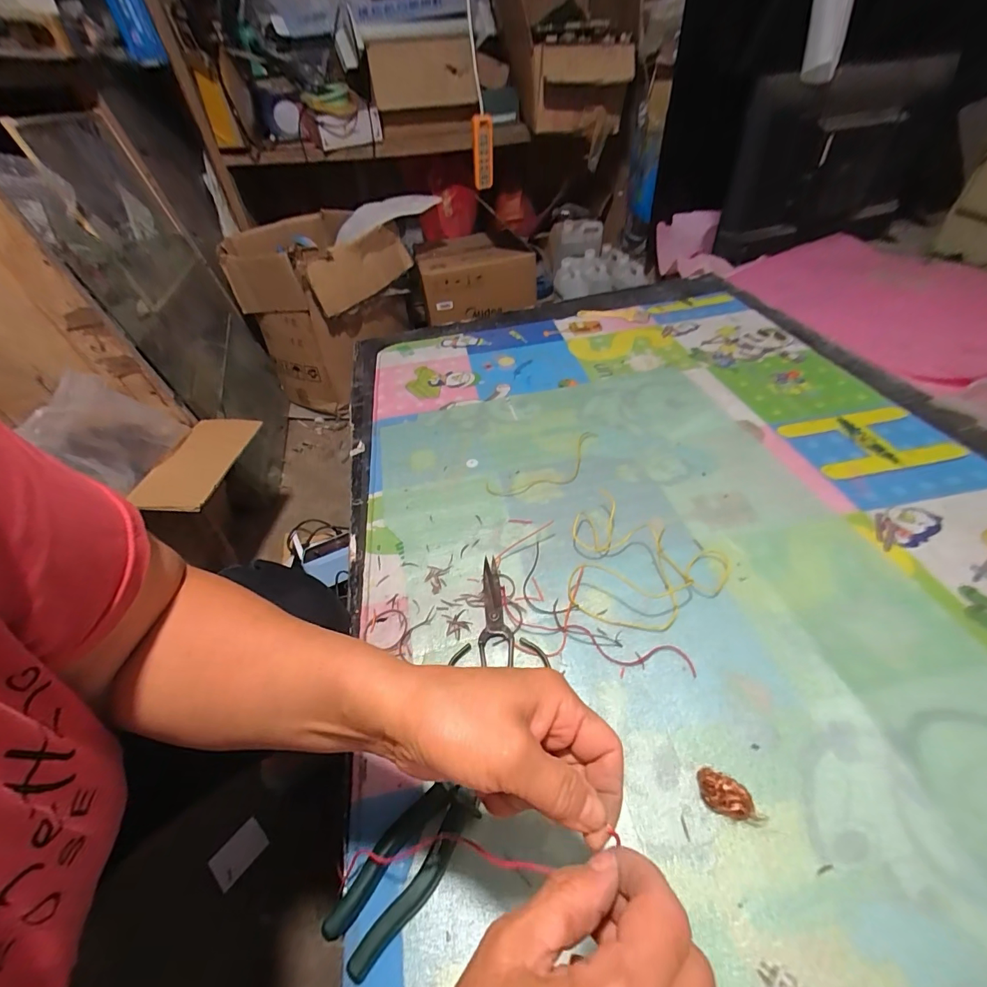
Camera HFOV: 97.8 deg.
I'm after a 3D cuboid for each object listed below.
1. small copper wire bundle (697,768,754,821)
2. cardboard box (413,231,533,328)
[{"bbox_3d":[0.195,0.254,0.363,0.042,0.019,0.025,12,48,18],"label":"small copper wire bundle"},{"bbox_3d":[-0.049,-0.699,1.404,0.357,0.172,0.305,-3,45,4],"label":"cardboard box"}]

